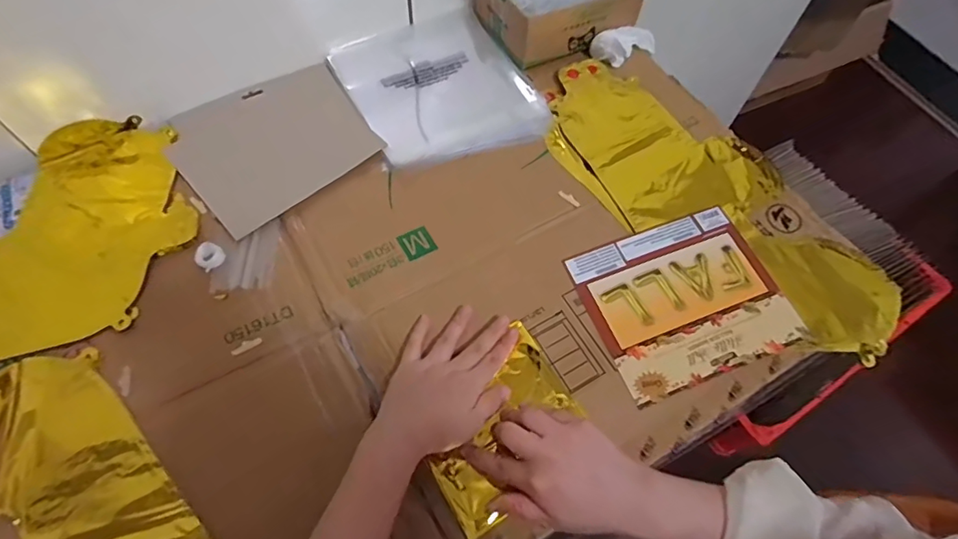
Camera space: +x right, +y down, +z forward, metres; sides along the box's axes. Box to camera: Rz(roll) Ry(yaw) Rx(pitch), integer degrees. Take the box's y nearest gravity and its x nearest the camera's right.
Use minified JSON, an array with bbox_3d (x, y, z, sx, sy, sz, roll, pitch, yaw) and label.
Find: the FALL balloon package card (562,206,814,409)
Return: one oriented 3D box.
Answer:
[{"bbox_3d":[0.204,0.027,0.513,0.188,0.007,0.160,-18,64,-12],"label":"FALL balloon package card"}]

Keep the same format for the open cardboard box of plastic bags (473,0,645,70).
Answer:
[{"bbox_3d":[0.108,-0.352,0.667,0.190,0.077,0.140,-28,66,-16],"label":"open cardboard box of plastic bags"}]

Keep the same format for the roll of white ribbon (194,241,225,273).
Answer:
[{"bbox_3d":[-0.266,-0.014,0.509,0.026,0.007,0.031,-36,69,-20],"label":"roll of white ribbon"}]

